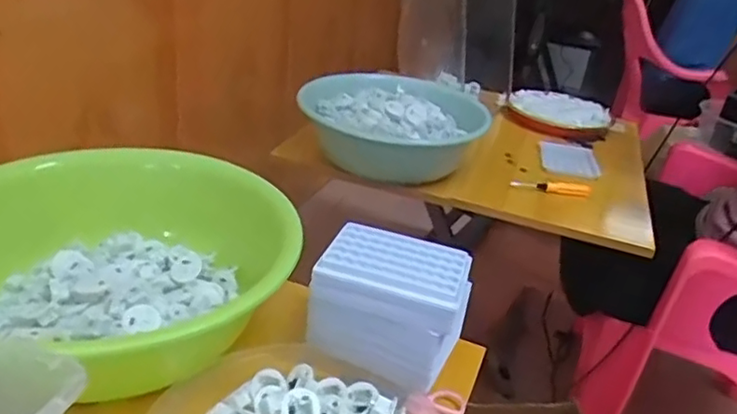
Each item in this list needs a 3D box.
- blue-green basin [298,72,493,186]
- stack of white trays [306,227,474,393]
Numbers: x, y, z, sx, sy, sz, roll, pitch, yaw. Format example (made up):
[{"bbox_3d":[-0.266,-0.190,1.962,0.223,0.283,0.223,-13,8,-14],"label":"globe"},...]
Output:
[{"bbox_3d":[0.039,-0.121,0.984,0.287,0.103,0.221,1,29,-11],"label":"blue-green basin"},{"bbox_3d":[0.024,0.088,0.585,0.137,0.096,0.093,14,29,13],"label":"stack of white trays"}]

